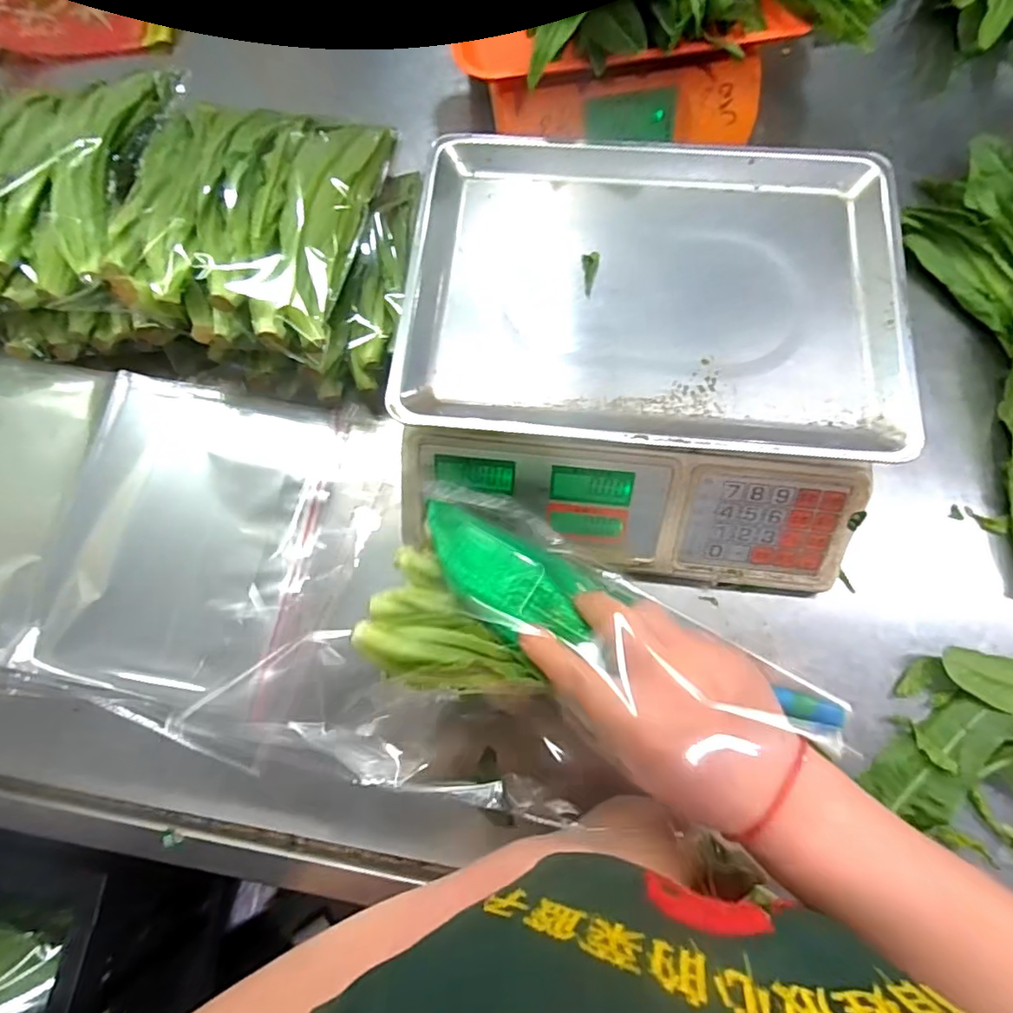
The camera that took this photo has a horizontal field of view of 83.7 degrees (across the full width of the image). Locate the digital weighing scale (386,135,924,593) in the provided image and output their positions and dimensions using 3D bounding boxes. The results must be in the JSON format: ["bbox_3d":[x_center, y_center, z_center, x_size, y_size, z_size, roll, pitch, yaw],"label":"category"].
[{"bbox_3d":[0.099,-0.113,0.433,0.336,0.104,0.309,5,74,3],"label":"digital weighing scale"}]

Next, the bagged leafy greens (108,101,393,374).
[{"bbox_3d":[-0.203,-0.233,0.441,0.174,0.050,0.220,10,76,4],"label":"bagged leafy greens"}]

